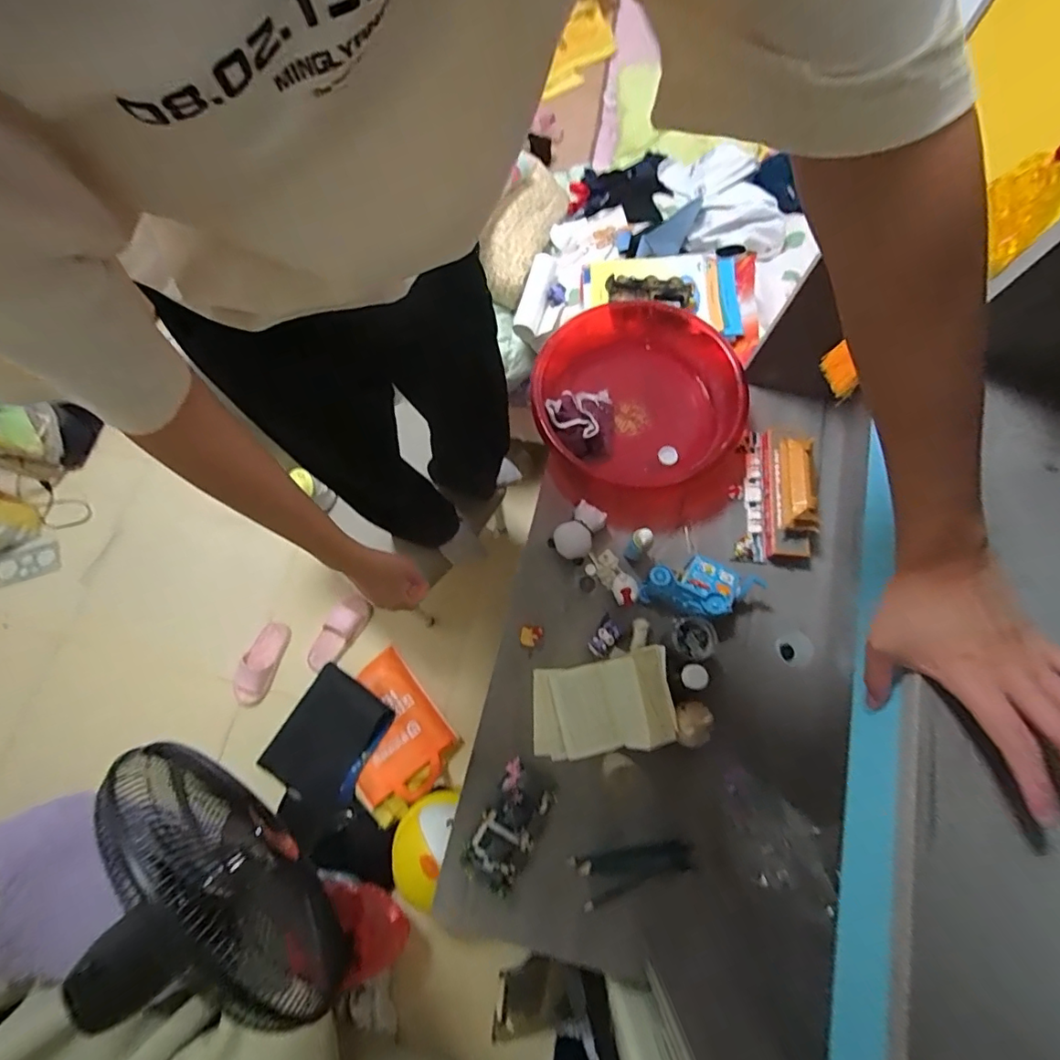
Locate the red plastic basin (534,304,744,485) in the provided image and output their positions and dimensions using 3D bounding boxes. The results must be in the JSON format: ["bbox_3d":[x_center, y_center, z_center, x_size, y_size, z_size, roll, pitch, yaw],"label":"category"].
[{"bbox_3d":[0.177,-0.273,0.926,0.340,0.111,0.369,0,73,0],"label":"red plastic basin"}]

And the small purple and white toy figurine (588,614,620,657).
[{"bbox_3d":[0.120,0.171,0.823,0.035,0.030,0.064,36,77,10],"label":"small purple and white toy figurine"}]

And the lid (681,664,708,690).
[{"bbox_3d":[0.220,0.197,0.694,0.033,0.007,0.033,-8,71,26],"label":"lid"}]

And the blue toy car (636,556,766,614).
[{"bbox_3d":[0.272,0.091,0.825,0.175,0.069,0.091,18,74,6],"label":"blue toy car"}]

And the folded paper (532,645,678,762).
[{"bbox_3d":[0.102,0.261,0.769,0.204,0.088,0.137,-10,74,-3],"label":"folded paper"}]

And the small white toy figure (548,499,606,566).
[{"bbox_3d":[0.080,0.005,0.857,0.066,0.055,0.095,36,77,10],"label":"small white toy figure"}]

